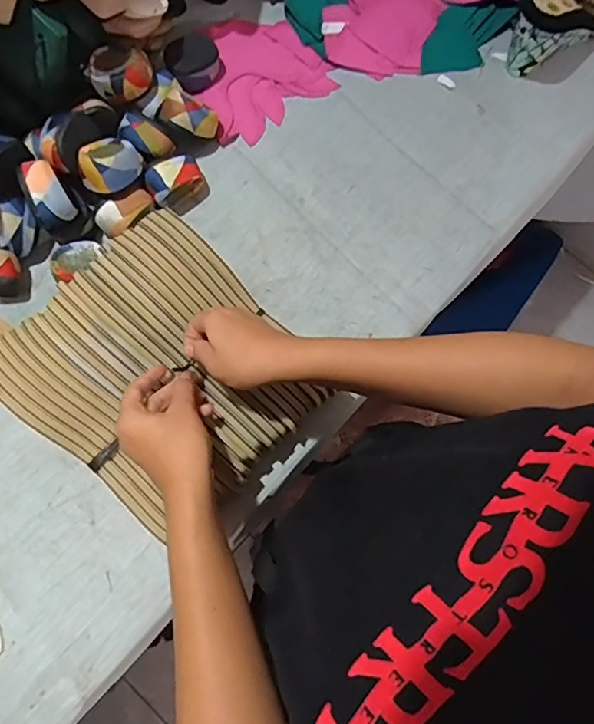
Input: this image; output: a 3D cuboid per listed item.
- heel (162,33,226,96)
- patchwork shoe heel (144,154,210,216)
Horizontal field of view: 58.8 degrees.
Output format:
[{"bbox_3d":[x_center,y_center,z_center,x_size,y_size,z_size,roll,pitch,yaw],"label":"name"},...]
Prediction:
[{"bbox_3d":[-0.118,-0.346,0.611,0.064,0.034,0.050,-21,78,-7],"label":"heel"},{"bbox_3d":[-0.132,-0.196,0.579,0.047,0.042,0.062,43,79,8],"label":"patchwork shoe heel"}]

